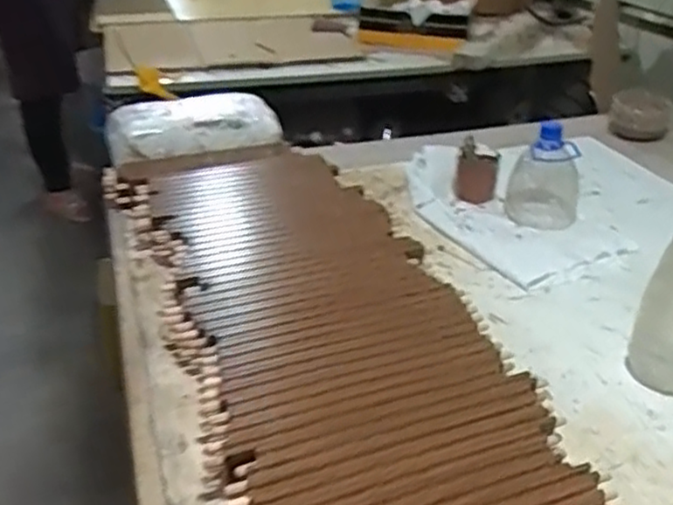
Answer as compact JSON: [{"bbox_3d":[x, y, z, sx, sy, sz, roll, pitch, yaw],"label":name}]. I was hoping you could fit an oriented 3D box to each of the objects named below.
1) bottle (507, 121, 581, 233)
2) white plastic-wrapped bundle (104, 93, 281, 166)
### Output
[{"bbox_3d":[0.288,-0.107,0.953,0.098,0.126,0.091,9,32,14],"label":"bottle"},{"bbox_3d":[-0.222,-0.191,1.078,0.251,0.063,0.125,-14,34,-22],"label":"white plastic-wrapped bundle"}]

